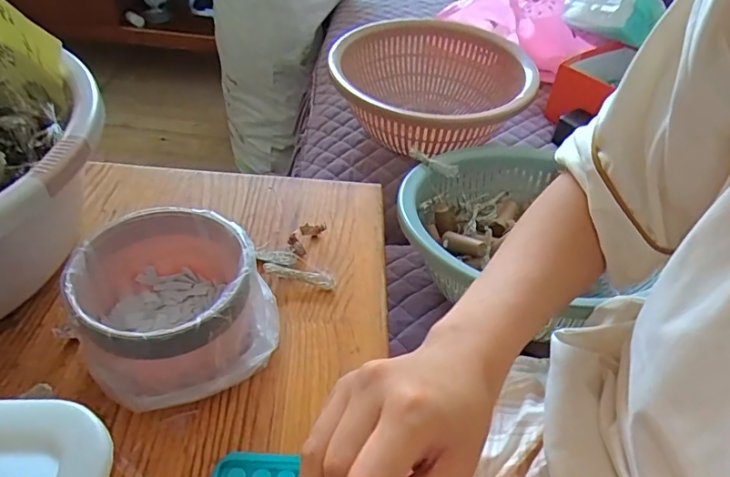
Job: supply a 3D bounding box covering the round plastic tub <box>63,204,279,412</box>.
[{"bbox_3d":[-0.132,0.047,0.371,0.131,0.085,0.120,4,44,-4],"label":"round plastic tub"}]

